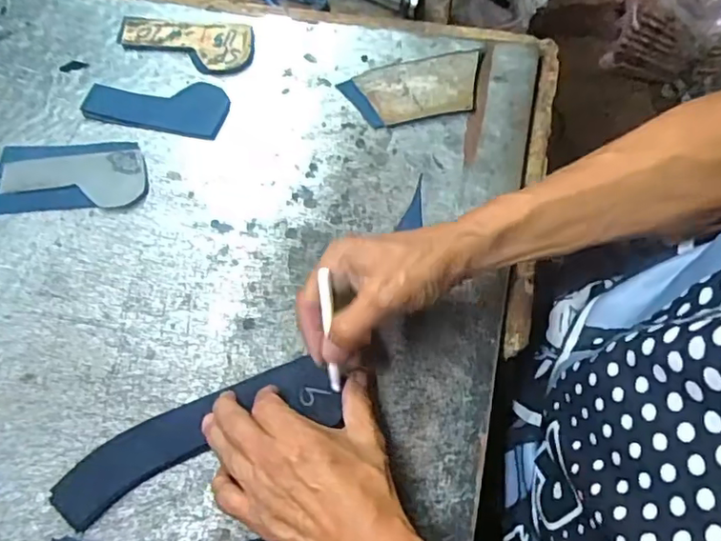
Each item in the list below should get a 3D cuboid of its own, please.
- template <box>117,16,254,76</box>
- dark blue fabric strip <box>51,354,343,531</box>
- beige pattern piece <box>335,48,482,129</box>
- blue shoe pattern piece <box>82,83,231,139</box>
[{"bbox_3d":[-0.175,-0.223,0.578,0.136,0.011,0.058,7,66,4],"label":"template"},{"bbox_3d":[-0.119,0.121,0.428,0.207,0.013,0.052,-22,62,-5],"label":"dark blue fabric strip"},{"bbox_3d":[0.049,-0.170,0.542,0.126,0.009,0.067,-10,69,0],"label":"beige pattern piece"},{"bbox_3d":[-0.189,-0.158,0.546,0.127,0.010,0.057,10,67,5],"label":"blue shoe pattern piece"}]

